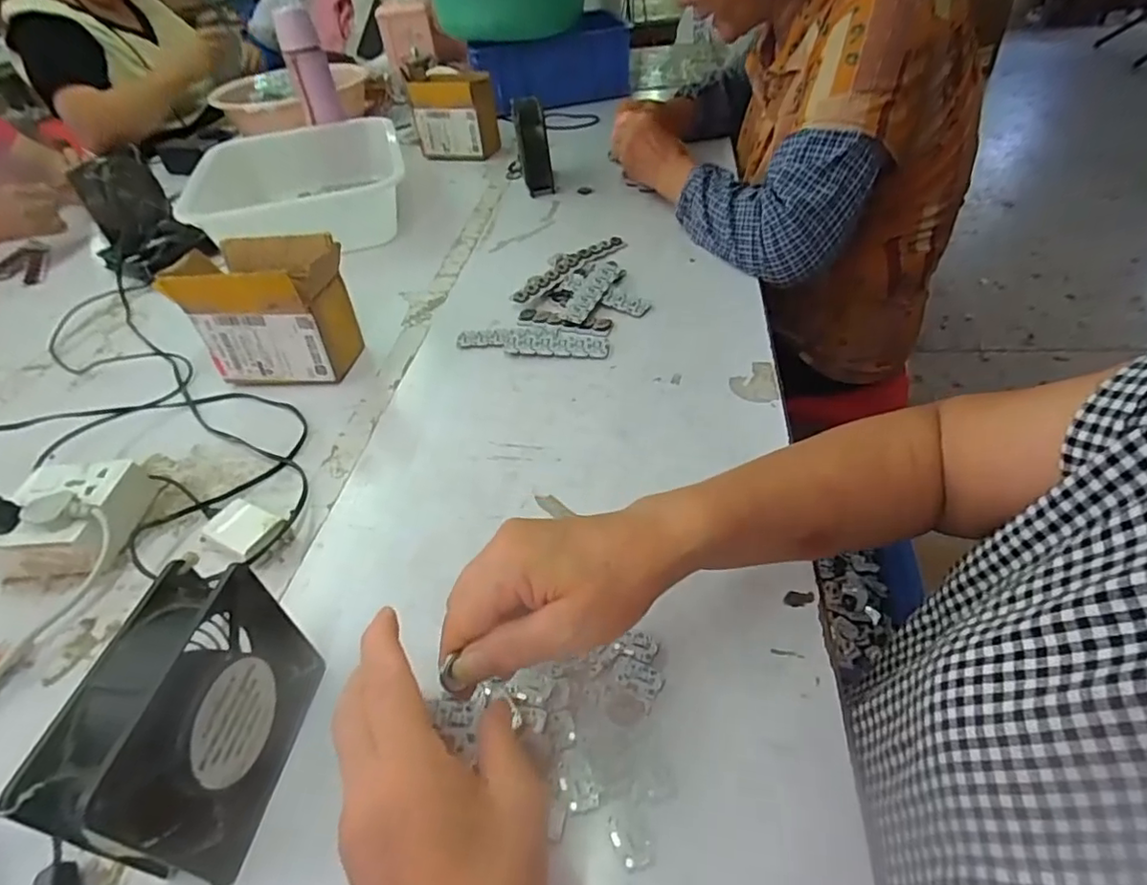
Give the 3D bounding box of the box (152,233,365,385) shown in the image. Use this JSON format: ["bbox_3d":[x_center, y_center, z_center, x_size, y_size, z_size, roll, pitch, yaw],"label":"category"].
[{"bbox_3d":[-0.309,-0.136,0.612,0.155,0.121,0.100,-2,44,5],"label":"box"}]

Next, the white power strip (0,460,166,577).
[{"bbox_3d":[-0.409,0.057,0.481,0.097,0.044,0.095,-7,44,-1],"label":"white power strip"}]

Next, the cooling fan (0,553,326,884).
[{"bbox_3d":[-0.190,0.141,0.304,0.045,0.116,0.124,1,45,7],"label":"cooling fan"}]

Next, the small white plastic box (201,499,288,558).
[{"bbox_3d":[-0.255,0.069,0.463,0.056,0.022,0.037,19,50,23],"label":"small white plastic box"}]

